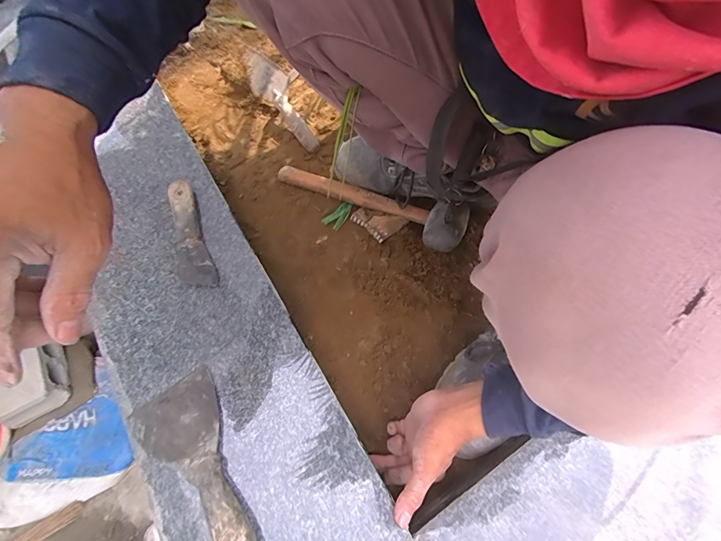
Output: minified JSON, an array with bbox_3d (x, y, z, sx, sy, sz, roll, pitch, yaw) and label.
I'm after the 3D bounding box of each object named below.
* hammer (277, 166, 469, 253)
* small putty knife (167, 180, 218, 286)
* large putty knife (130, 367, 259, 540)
[{"bbox_3d":[0.011,-0.125,0.622,0.328,0.060,0.079,26,66,11],"label":"hammer"},{"bbox_3d":[-0.238,-0.053,0.508,0.043,0.015,0.172,-21,66,-11],"label":"small putty knife"},{"bbox_3d":[-0.165,0.204,0.380,0.084,0.026,0.195,-31,68,-15],"label":"large putty knife"}]

